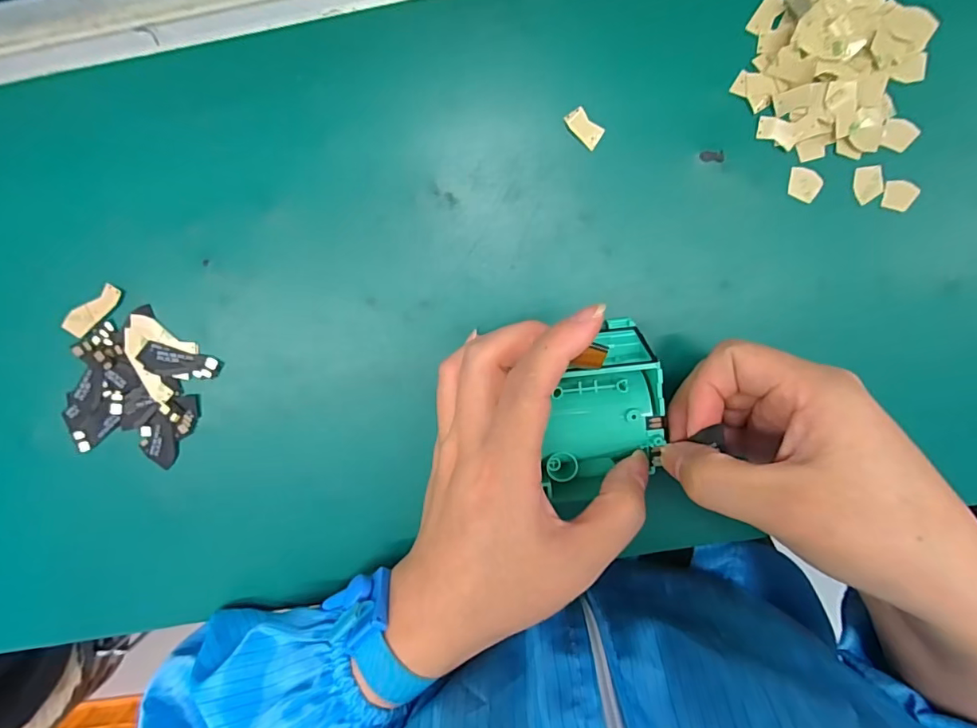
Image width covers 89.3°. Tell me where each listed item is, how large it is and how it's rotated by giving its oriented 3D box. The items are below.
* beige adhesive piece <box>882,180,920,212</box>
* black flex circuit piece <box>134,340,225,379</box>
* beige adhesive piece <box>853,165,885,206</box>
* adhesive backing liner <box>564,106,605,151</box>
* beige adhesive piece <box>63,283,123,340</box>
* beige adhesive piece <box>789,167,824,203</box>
[{"bbox_3d":[0.204,-0.084,0.246,0.015,0.004,0.013,13,112,0],"label":"beige adhesive piece"},{"bbox_3d":[-0.163,0.000,0.261,0.041,0.004,0.015,14,102,-6],"label":"black flex circuit piece"},{"bbox_3d":[0.189,-0.089,0.245,0.013,0.004,0.017,-11,104,0],"label":"beige adhesive piece"},{"bbox_3d":[0.047,-0.116,0.242,0.019,0.004,0.011,42,98,-11],"label":"adhesive backing liner"},{"bbox_3d":[-0.207,-0.027,0.257,0.036,0.004,0.013,-31,103,5],"label":"beige adhesive piece"},{"bbox_3d":[0.157,-0.089,0.245,0.017,0.004,0.015,25,101,-8],"label":"beige adhesive piece"}]

